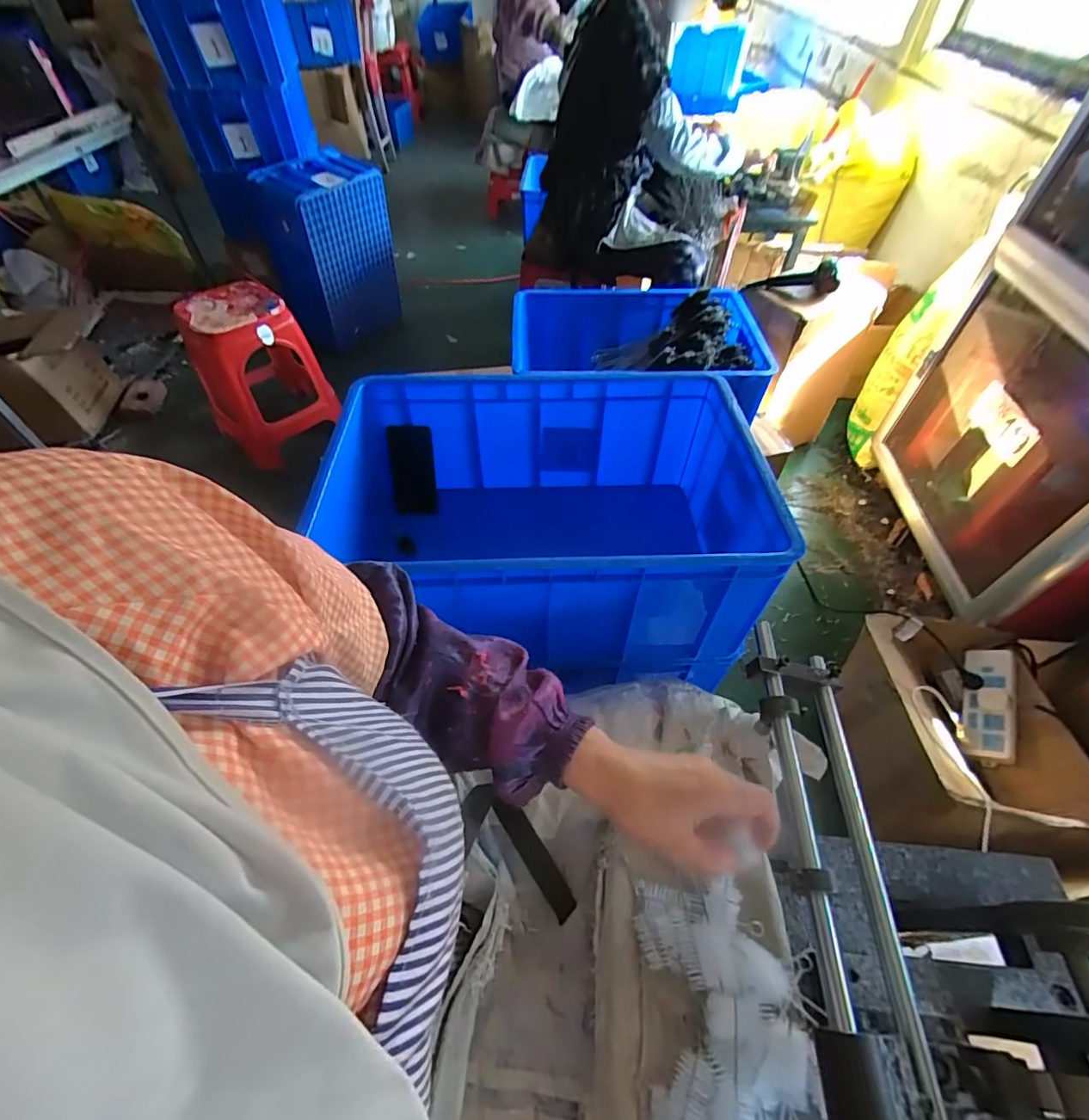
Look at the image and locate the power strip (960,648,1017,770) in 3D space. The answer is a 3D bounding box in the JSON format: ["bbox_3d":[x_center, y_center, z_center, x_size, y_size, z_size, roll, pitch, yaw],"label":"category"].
[{"bbox_3d":[0.872,0.279,0.997,0.080,0.027,0.236,-14,40,51],"label":"power strip"}]

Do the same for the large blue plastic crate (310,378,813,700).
[{"bbox_3d":[-0.027,-0.044,0.822,0.642,0.325,0.425,-3,51,-2],"label":"large blue plastic crate"}]

